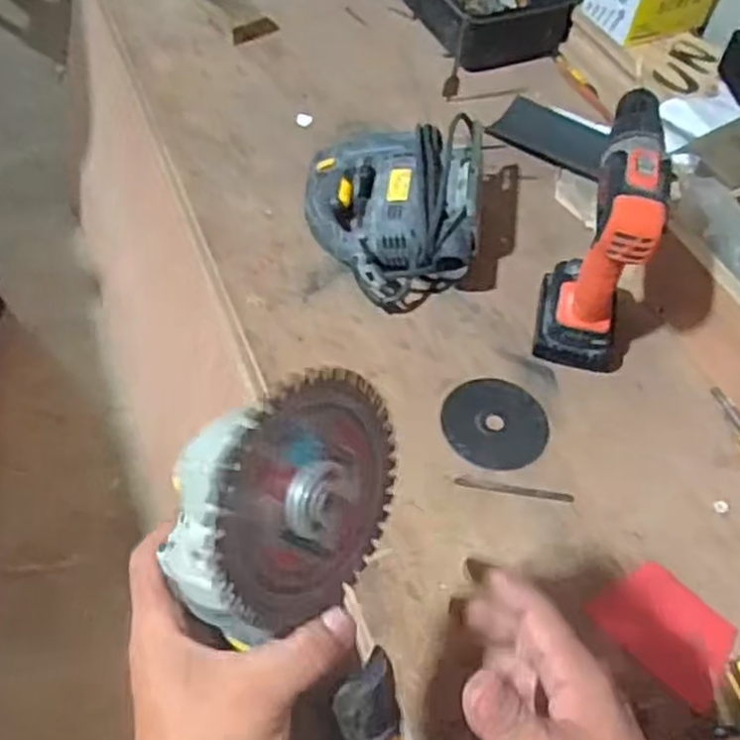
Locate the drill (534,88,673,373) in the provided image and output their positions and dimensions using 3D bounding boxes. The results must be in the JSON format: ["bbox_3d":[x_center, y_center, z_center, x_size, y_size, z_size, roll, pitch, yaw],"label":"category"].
[{"bbox_3d":[0.228,-0.118,0.742,0.095,0.219,0.180,22,55,11],"label":"drill"}]

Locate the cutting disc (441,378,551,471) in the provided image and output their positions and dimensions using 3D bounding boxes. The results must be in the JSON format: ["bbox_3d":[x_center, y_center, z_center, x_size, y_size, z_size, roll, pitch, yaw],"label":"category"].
[{"bbox_3d":[0.117,0.049,0.746,0.095,0.005,0.097,2,54,-3],"label":"cutting disc"}]

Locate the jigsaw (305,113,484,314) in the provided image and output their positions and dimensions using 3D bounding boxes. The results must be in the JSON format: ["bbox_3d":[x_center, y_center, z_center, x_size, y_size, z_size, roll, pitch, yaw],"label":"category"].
[{"bbox_3d":[0.020,-0.170,0.850,0.186,0.083,0.223,6,54,-1],"label":"jigsaw"}]

